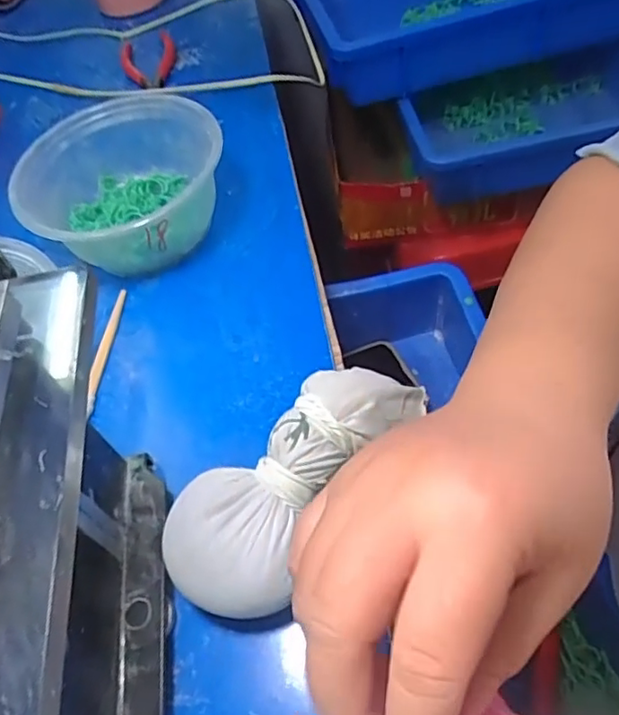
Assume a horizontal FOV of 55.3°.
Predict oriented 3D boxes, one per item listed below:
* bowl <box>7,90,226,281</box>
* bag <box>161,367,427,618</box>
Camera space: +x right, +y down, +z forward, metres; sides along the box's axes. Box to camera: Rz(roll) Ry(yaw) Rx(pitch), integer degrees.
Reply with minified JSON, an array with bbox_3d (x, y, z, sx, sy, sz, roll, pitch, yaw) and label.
[{"bbox_3d":[-0.122,-0.110,0.393,0.124,0.065,0.120,-5,54,6],"label":"bowl"},{"bbox_3d":[-0.001,0.053,0.275,0.061,0.046,0.141,29,65,26],"label":"bag"}]

